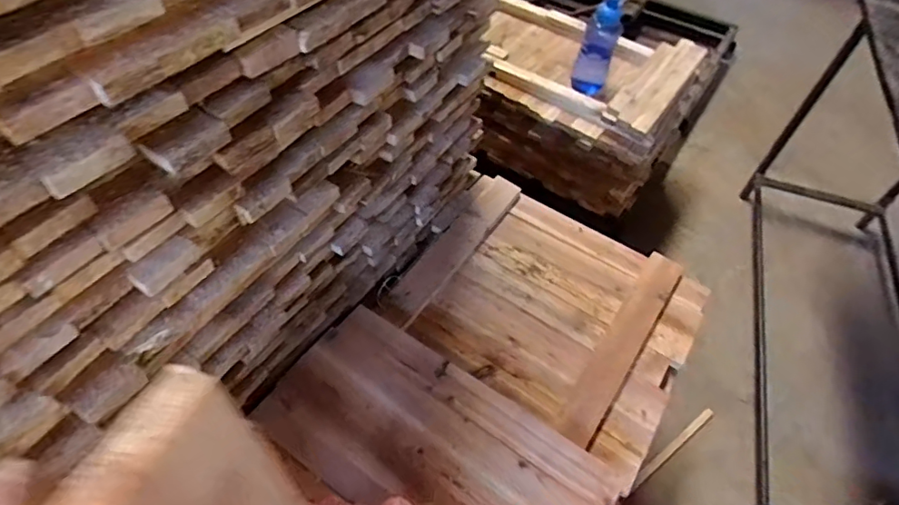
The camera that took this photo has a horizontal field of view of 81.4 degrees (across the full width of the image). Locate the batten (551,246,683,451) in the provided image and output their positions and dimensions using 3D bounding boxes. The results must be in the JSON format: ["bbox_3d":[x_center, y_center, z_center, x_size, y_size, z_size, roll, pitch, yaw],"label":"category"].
[{"bbox_3d":[0.308,0.147,0.919,0.065,0.012,0.416,31,57,19],"label":"batten"}]

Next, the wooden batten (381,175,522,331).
[{"bbox_3d":[0.010,-0.017,1.007,0.075,0.033,0.409,30,56,18],"label":"wooden batten"}]

